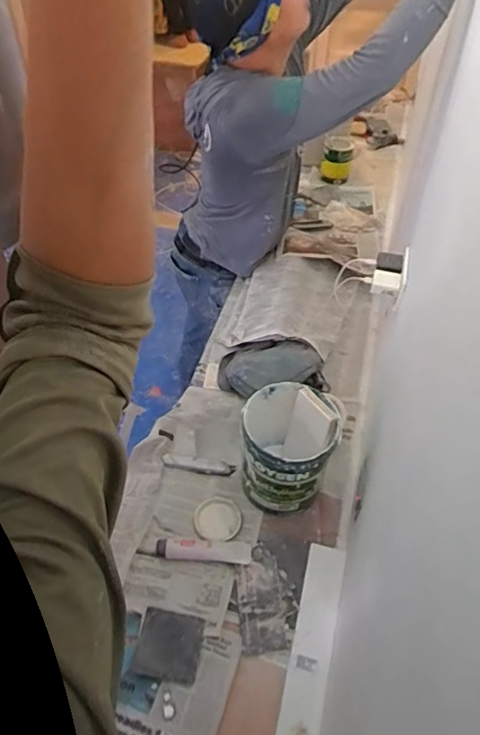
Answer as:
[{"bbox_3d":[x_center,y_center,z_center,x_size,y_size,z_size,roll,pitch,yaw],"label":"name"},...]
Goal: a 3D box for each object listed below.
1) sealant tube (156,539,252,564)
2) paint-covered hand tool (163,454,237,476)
[{"bbox_3d":[-0.068,0.346,0.974,0.175,0.029,0.038,3,50,1],"label":"sealant tube"},{"bbox_3d":[-0.090,0.213,1.110,0.155,0.017,0.030,7,51,5],"label":"paint-covered hand tool"}]

